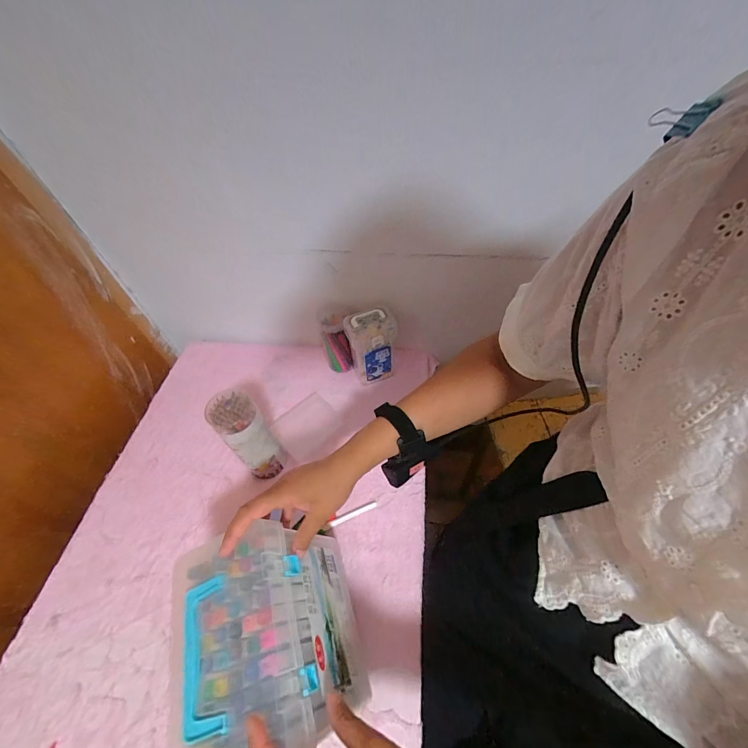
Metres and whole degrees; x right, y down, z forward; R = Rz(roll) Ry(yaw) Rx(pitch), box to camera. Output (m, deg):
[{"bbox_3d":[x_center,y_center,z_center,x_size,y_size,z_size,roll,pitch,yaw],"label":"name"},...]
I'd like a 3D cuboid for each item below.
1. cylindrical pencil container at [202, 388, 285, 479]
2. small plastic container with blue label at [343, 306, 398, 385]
[{"bbox_3d":[-0.194,0.105,0.546,0.064,0.187,0.071,-31,56,-18],"label":"cylindrical pencil container"},{"bbox_3d":[-0.003,-0.051,0.671,0.088,0.151,0.068,-16,52,-8],"label":"small plastic container with blue label"}]

